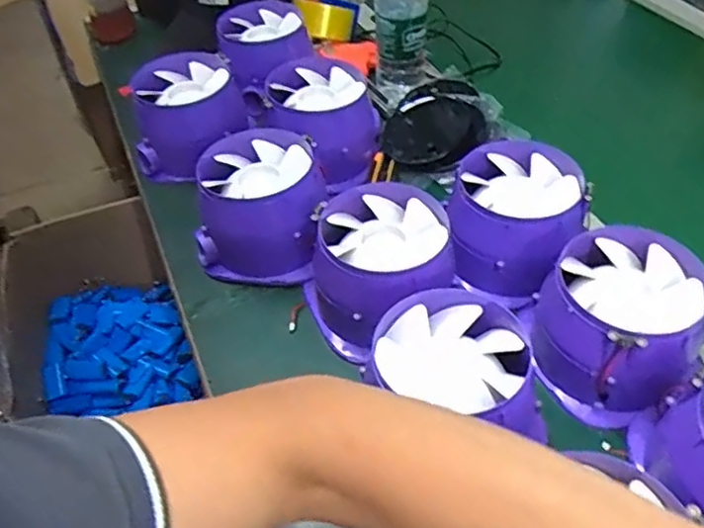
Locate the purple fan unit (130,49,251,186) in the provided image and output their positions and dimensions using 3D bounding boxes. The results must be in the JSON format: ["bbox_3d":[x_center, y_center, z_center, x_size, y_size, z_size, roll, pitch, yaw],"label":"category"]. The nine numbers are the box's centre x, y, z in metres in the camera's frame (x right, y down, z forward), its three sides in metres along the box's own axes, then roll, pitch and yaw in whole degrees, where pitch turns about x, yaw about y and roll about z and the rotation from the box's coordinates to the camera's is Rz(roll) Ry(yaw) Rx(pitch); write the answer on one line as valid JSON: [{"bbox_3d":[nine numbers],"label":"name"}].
[{"bbox_3d":[-0.196,-0.179,0.746,0.112,0.106,0.138,8,48,12],"label":"purple fan unit"}]

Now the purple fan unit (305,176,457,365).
[{"bbox_3d":[0.025,0.002,0.579,0.129,0.096,0.129,-2,46,2],"label":"purple fan unit"}]

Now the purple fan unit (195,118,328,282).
[{"bbox_3d":[-0.090,-0.058,0.646,0.131,0.095,0.128,-1,46,3],"label":"purple fan unit"}]

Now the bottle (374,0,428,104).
[{"bbox_3d":[0.062,-0.331,0.807,0.065,0.215,0.060,-1,46,3],"label":"bottle"}]

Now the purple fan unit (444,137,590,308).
[{"bbox_3d":[0.156,-0.040,0.613,0.124,0.083,0.151,14,49,17],"label":"purple fan unit"}]

